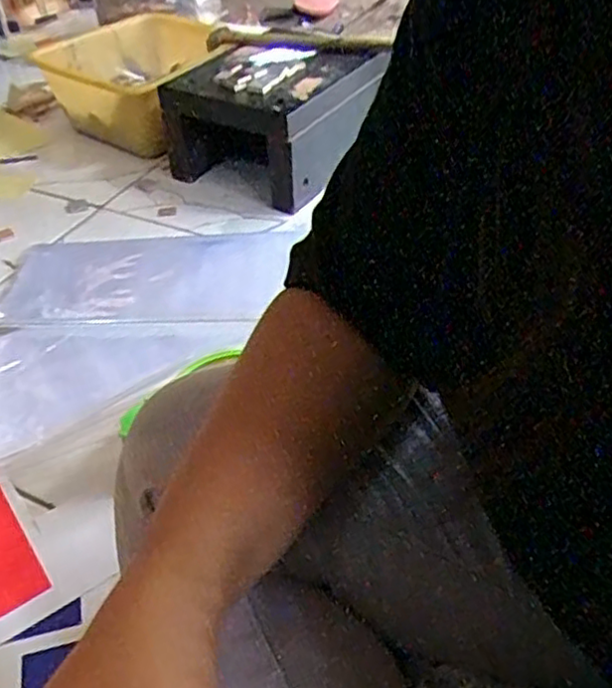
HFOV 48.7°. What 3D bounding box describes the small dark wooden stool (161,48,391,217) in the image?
[{"bbox_3d":[-0.049,-0.327,0.959,0.237,0.136,0.298,19,46,21],"label":"small dark wooden stool"}]

